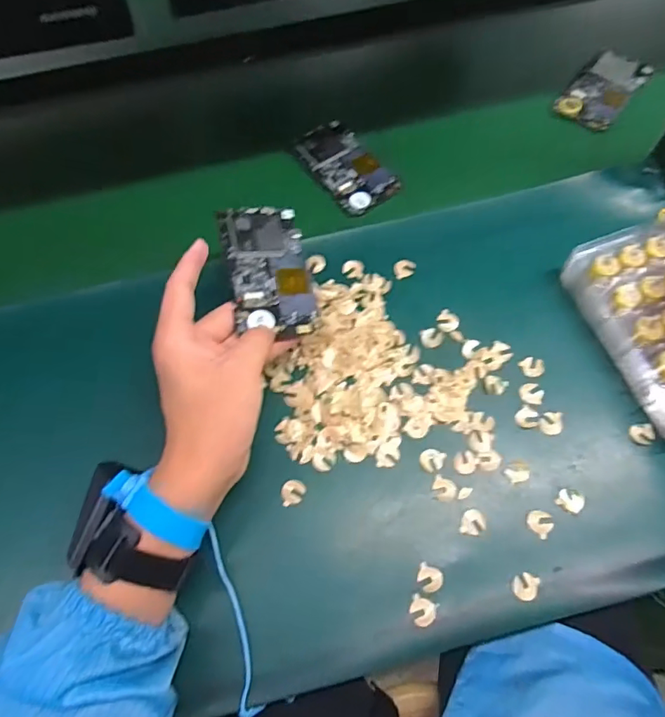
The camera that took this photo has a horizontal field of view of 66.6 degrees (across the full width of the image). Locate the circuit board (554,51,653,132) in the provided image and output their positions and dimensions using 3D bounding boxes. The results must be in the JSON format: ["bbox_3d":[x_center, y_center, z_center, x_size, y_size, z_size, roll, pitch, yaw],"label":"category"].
[{"bbox_3d":[0.305,-0.305,0.571,0.064,0.017,0.116,36,72,19],"label":"circuit board"}]

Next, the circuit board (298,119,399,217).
[{"bbox_3d":[0.012,-0.204,0.534,0.065,0.010,0.120,-35,67,-12],"label":"circuit board"}]

